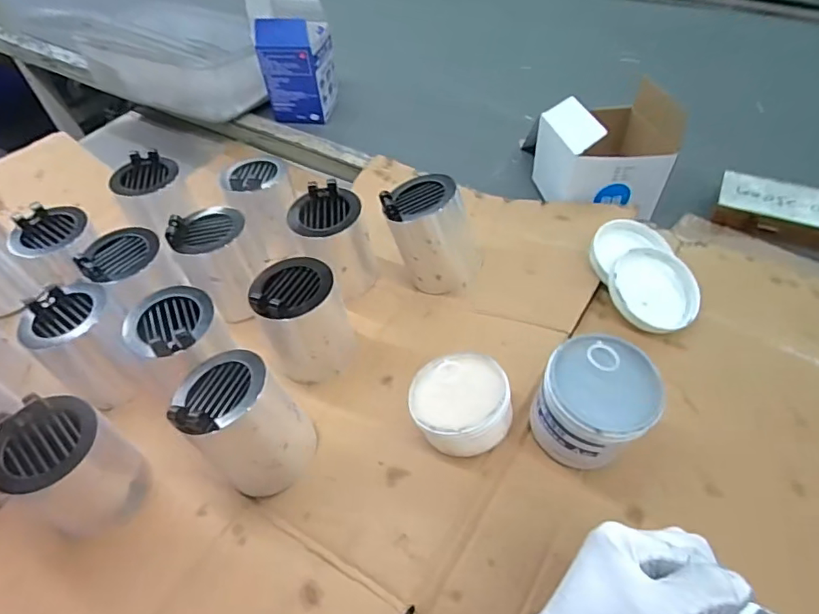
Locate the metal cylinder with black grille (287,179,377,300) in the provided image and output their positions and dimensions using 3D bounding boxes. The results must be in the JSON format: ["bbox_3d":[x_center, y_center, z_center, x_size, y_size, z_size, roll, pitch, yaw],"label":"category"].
[{"bbox_3d":[-0.095,-0.074,0.628,0.085,0.116,0.087,33,60,28],"label":"metal cylinder with black grille"}]

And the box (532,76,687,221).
[{"bbox_3d":[0.261,-0.207,0.697,0.155,0.115,0.163,-6,50,-1],"label":"box"}]

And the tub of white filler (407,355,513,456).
[{"bbox_3d":[0.044,0.083,0.449,0.087,0.043,0.087,-41,43,-20],"label":"tub of white filler"}]

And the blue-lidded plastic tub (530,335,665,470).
[{"bbox_3d":[0.147,0.082,0.415,0.081,0.090,0.082,-2,50,2],"label":"blue-lidded plastic tub"}]

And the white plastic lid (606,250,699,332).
[{"bbox_3d":[0.246,-0.018,0.519,0.096,0.012,0.088,6,60,-10],"label":"white plastic lid"}]

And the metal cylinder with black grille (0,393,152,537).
[{"bbox_3d":[-0.302,0.144,0.463,0.087,0.107,0.088,22,55,21],"label":"metal cylinder with black grille"}]

